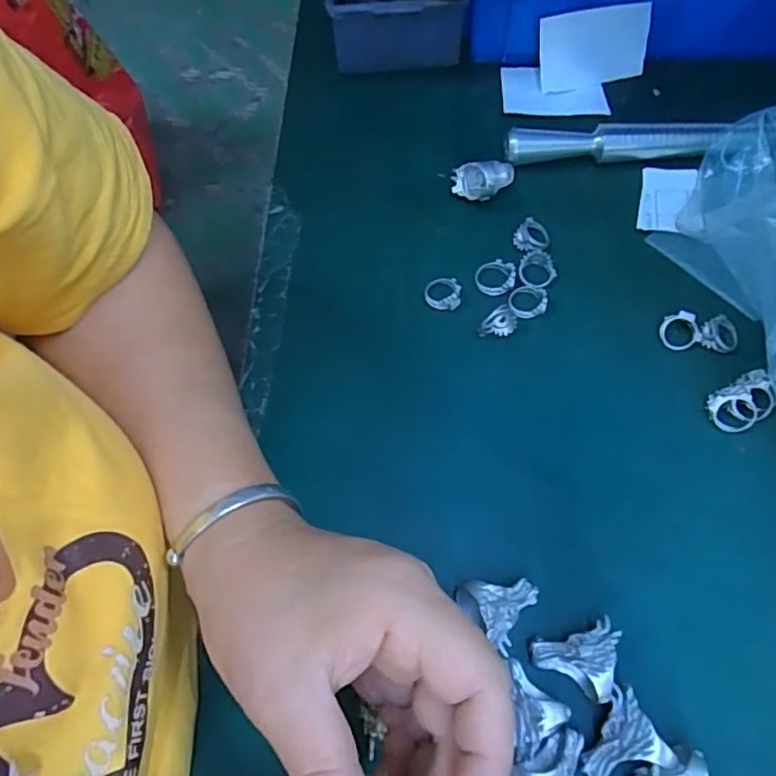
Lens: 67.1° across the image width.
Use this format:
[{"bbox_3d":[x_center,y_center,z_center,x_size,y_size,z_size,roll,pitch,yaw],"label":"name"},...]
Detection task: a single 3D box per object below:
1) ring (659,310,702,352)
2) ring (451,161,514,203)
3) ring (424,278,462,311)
[{"bbox_3d":[0.166,-0.032,0.333,0.021,0.004,0.021,0,91,11],"label":"ring"},{"bbox_3d":[0.062,-0.130,0.372,0.040,0.021,0.021,-9,66,-3],"label":"ring"},{"bbox_3d":[0.033,-0.057,0.350,0.021,0.007,0.020,5,66,3],"label":"ring"}]

